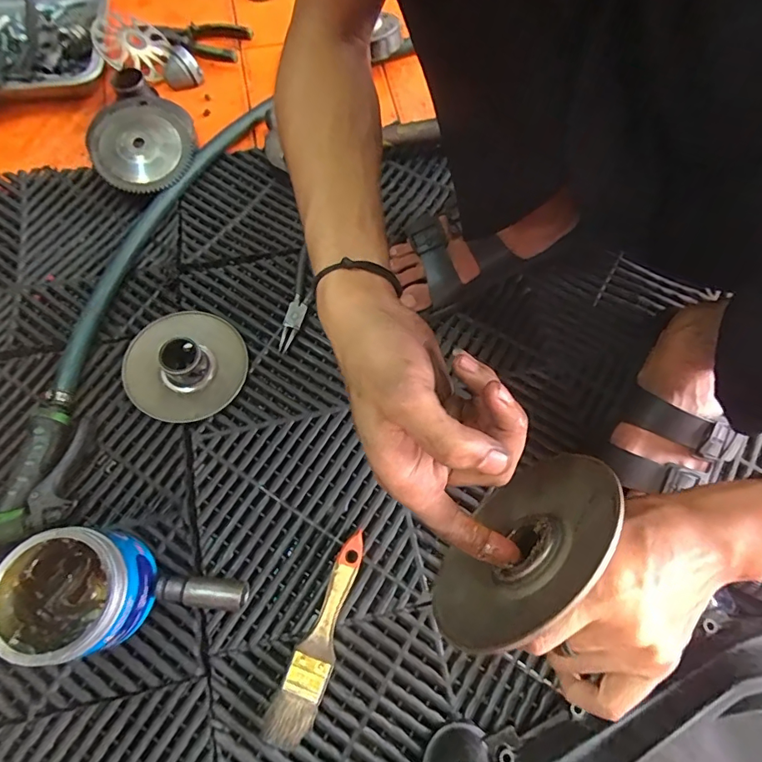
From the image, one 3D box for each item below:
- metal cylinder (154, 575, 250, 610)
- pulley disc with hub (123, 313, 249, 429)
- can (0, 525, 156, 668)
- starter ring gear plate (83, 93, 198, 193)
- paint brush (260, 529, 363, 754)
[{"bbox_3d":[-0.162,0.193,0.431,0.081,0.024,0.025,5,69,2],"label":"metal cylinder"},{"bbox_3d":[-0.211,-0.019,0.506,0.120,0.041,0.123,0,69,0],"label":"pulley disc with hub"},{"bbox_3d":[-0.260,0.179,0.404,0.105,0.086,0.097,0,69,0],"label":"can"},{"bbox_3d":[-0.300,-0.305,0.597,0.121,0.028,0.150,-8,72,-12],"label":"starter ring gear plate"},{"bbox_3d":[-0.050,0.227,0.421,0.036,0.021,0.173,23,70,9],"label":"paint brush"}]

